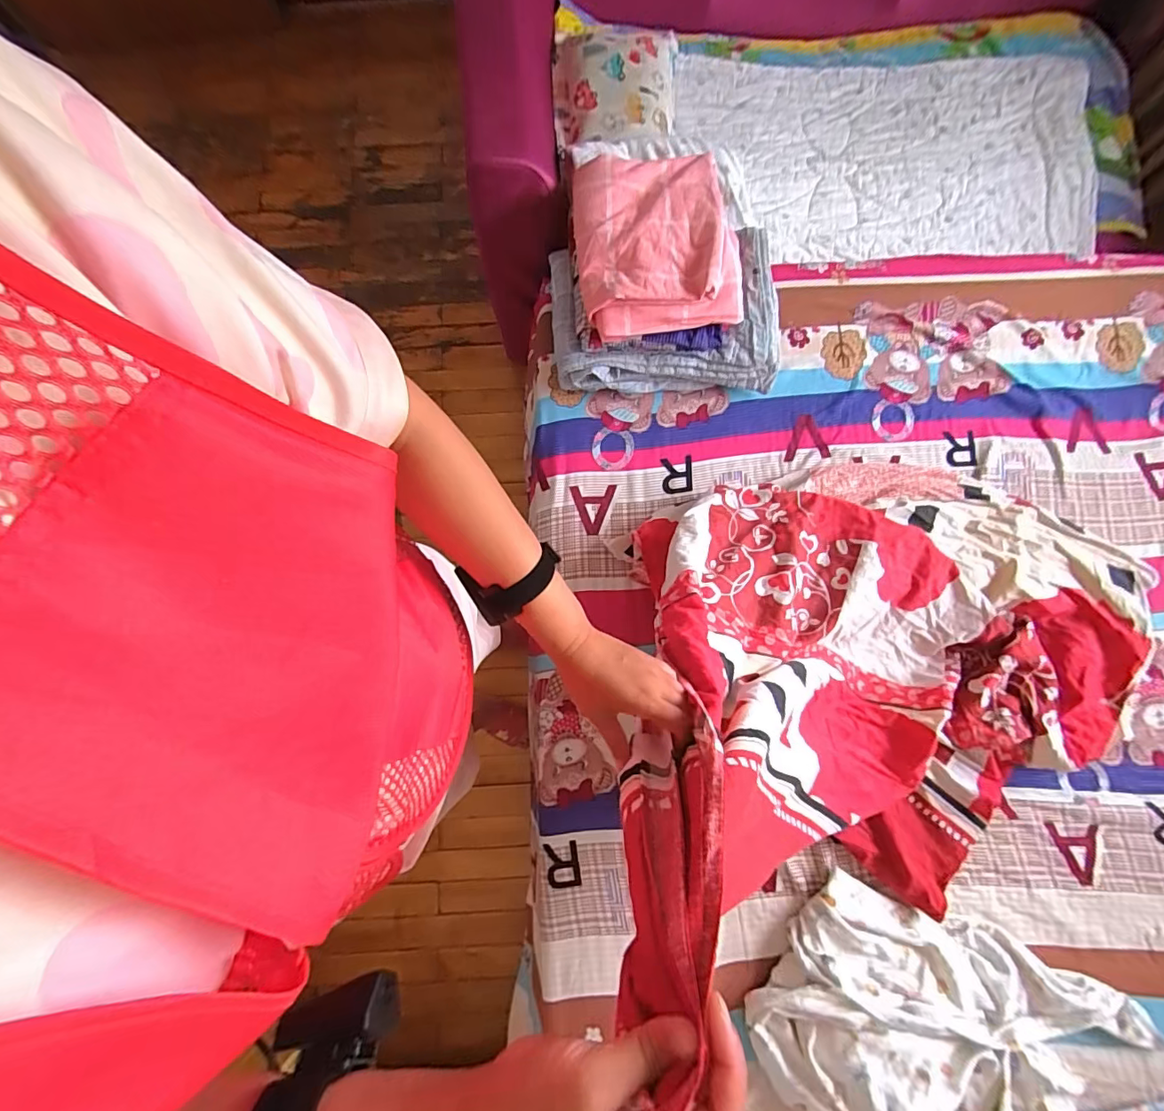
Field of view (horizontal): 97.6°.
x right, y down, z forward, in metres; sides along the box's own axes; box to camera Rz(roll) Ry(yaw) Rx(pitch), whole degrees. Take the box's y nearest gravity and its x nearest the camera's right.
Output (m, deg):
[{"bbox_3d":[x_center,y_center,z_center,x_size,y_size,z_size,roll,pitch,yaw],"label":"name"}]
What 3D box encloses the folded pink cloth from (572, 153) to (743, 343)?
[{"bbox_3d":[0.135,-0.561,0.914,0.281,0.085,0.331,-5,81,0],"label":"folded pink cloth"}]

